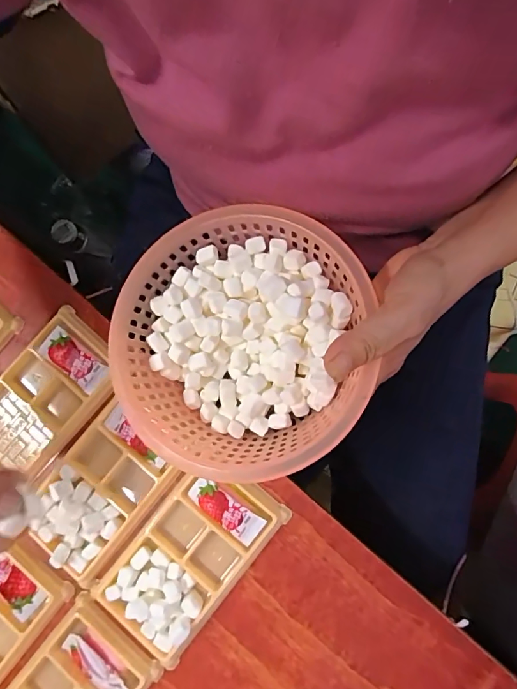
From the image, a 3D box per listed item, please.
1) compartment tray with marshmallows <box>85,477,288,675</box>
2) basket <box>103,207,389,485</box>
[{"bbox_3d":[-0.050,0.151,0.315,0.078,0.014,0.134,39,86,9],"label":"compartment tray with marshmallows"},{"bbox_3d":[-0.016,0.001,0.293,0.158,0.072,0.166,0,78,1],"label":"basket"}]

